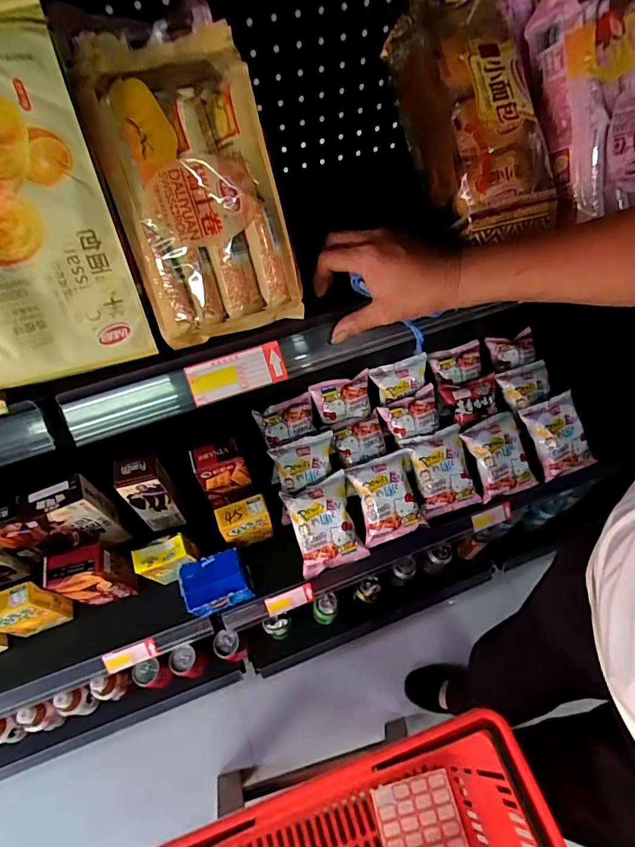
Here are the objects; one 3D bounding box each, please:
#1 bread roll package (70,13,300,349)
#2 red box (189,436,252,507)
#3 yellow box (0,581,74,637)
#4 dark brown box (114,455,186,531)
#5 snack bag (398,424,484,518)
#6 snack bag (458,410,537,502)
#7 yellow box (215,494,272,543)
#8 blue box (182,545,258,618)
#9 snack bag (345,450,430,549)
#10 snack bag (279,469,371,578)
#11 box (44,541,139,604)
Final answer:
[{"bbox_3d":[-0.107,-0.203,0.402,0.133,0.246,0.047,-18,18,-11],"label":"bread roll package"},{"bbox_3d":[-0.189,0.105,0.925,0.098,0.171,0.062,-18,59,-10],"label":"red box"},{"bbox_3d":[-0.516,0.334,0.819,0.115,0.147,0.045,-17,59,-9],"label":"yellow box"},{"bbox_3d":[-0.316,0.137,0.879,0.075,0.214,0.050,-18,59,-10],"label":"dark brown box"},{"bbox_3d":[0.263,0.102,0.977,0.126,0.045,0.167,-15,87,-5],"label":"snack bag"},{"bbox_3d":[0.394,0.072,0.990,0.134,0.043,0.172,-19,88,-5],"label":"snack bag"},{"bbox_3d":[-0.135,0.191,0.873,0.099,0.121,0.047,-17,59,-9],"label":"yellow box"},{"bbox_3d":[-0.186,0.298,0.855,0.119,0.084,0.084,-17,59,-9],"label":"blue box"},{"bbox_3d":[0.144,0.151,0.944,0.136,0.045,0.168,-15,86,-6],"label":"snack bag"},{"bbox_3d":[0.015,0.201,0.920,0.133,0.048,0.174,-17,90,-7],"label":"snack bag"},{"bbox_3d":[-0.403,0.273,0.829,0.101,0.183,0.069,-8,58,-3],"label":"box"}]

